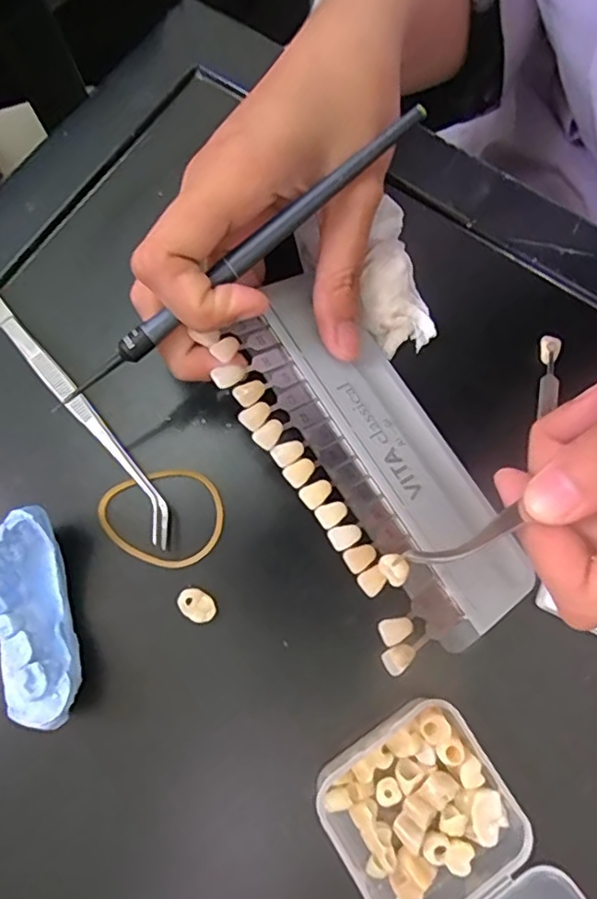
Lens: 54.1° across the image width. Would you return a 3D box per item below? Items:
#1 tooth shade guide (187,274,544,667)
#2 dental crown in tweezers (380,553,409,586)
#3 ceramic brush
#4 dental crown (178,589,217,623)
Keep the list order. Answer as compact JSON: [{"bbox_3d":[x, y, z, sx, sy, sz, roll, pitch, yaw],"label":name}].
[{"bbox_3d":[0.022,0.003,0.216,0.070,0.016,0.143,-30,80,-30],"label":"tooth shade guide"},{"bbox_3d":[0.026,0.032,0.156,0.006,0.006,0.008,-37,79,-8],"label":"dental crown in tweezers"},{"bbox_3d":[-0.020,-0.063,0.197,0.153,0.004,0.007,-39,79,0],"label":"ceramic brush"},{"bbox_3d":[-0.037,0.056,0.212,0.014,0.004,0.010,40,79,9],"label":"dental crown"}]

